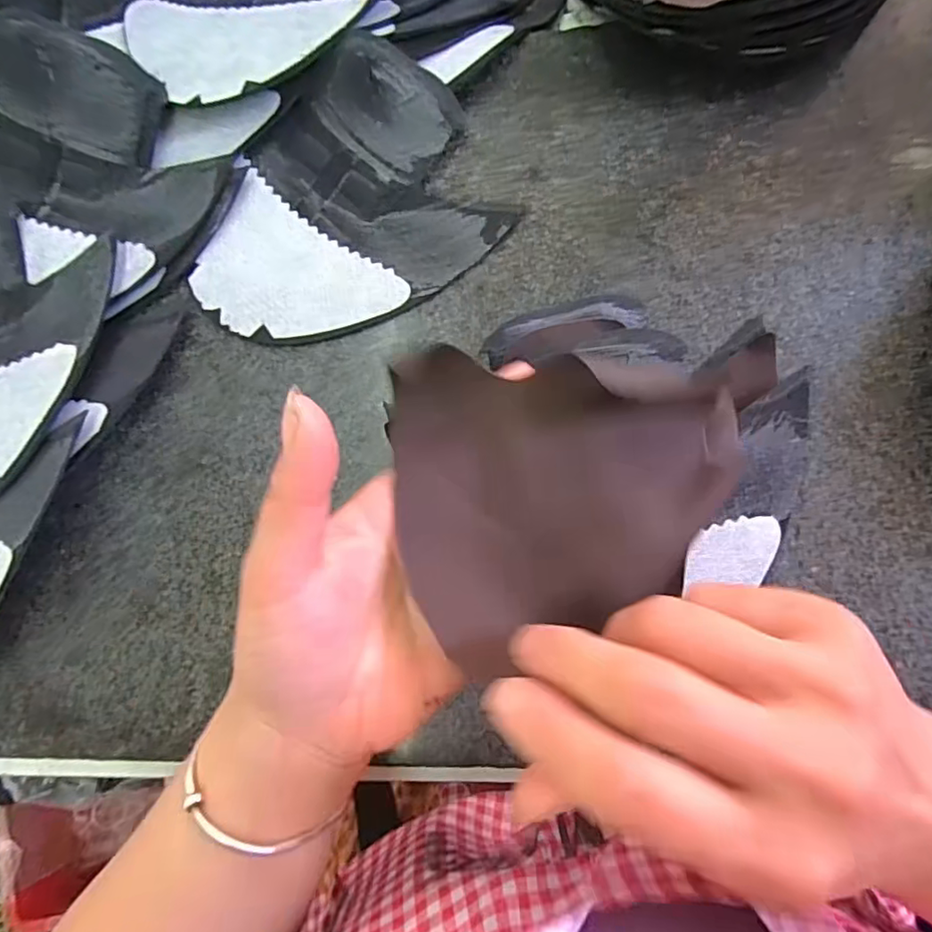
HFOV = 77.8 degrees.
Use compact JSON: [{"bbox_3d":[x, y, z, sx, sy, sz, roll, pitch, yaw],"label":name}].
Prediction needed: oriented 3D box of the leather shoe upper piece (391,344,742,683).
[{"bbox_3d":[0.043,0.012,0.226,0.134,0.038,0.112,-6,86,4],"label":"leather shoe upper piece"}]

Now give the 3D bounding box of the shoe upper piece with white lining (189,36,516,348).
[{"bbox_3d":[-0.067,-0.135,0.314,0.169,0.013,0.132,-43,85,1],"label":"shoe upper piece with white lining"}]

